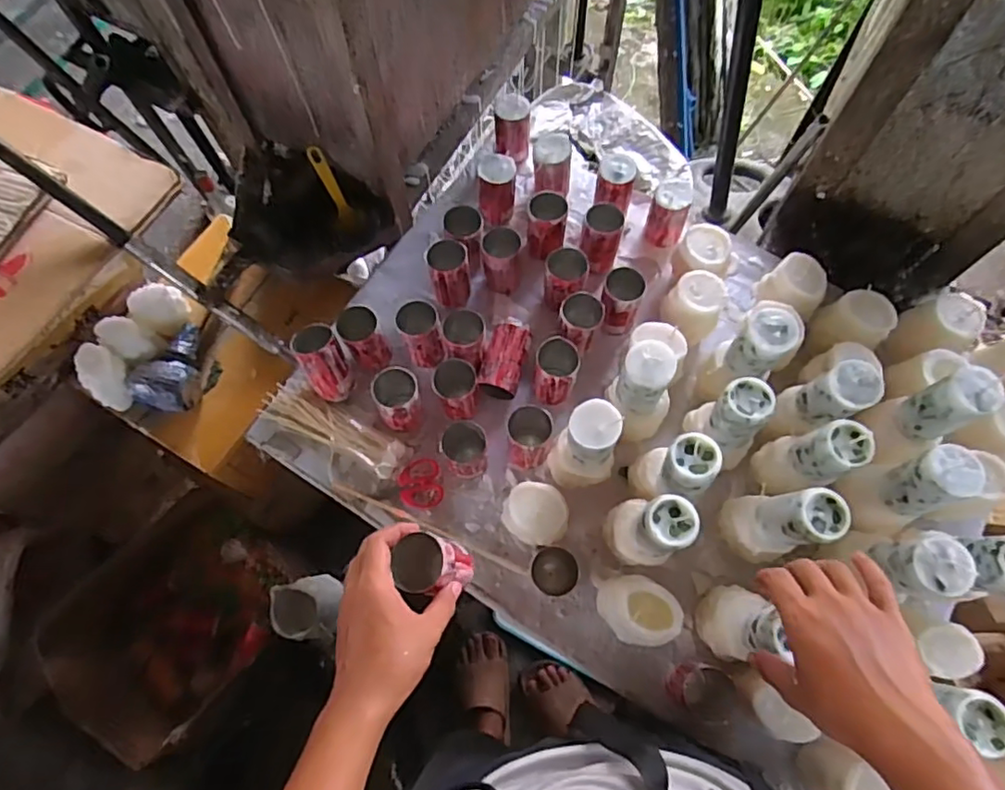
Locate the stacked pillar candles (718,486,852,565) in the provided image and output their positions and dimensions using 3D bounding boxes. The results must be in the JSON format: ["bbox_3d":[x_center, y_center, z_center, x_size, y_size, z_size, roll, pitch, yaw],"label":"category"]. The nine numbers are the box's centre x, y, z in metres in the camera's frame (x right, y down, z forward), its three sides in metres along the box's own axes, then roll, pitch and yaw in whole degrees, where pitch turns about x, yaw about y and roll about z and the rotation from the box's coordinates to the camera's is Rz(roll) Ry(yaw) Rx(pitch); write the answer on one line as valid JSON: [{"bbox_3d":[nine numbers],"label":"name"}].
[{"bbox_3d":[0.280,0.129,0.612,0.068,0.148,0.068,-11,71,-2],"label":"stacked pillar candles"}]

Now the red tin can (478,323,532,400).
[{"bbox_3d":[0.003,-0.043,0.773,0.051,0.049,0.098,15,72,7],"label":"red tin can"}]

